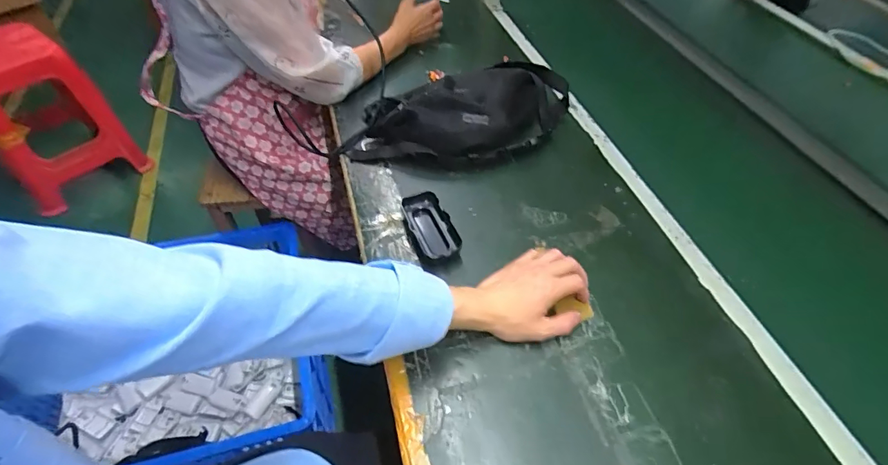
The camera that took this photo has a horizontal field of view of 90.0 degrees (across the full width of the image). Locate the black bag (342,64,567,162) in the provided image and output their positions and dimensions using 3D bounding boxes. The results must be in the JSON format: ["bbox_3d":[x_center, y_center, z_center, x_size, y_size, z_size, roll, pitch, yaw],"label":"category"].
[{"bbox_3d":[0.025,-0.183,0.707,0.358,0.088,0.165,-4,50,-8],"label":"black bag"}]

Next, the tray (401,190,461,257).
[{"bbox_3d":[-0.017,-0.007,0.588,0.055,0.029,0.102,-18,54,-18],"label":"tray"}]

